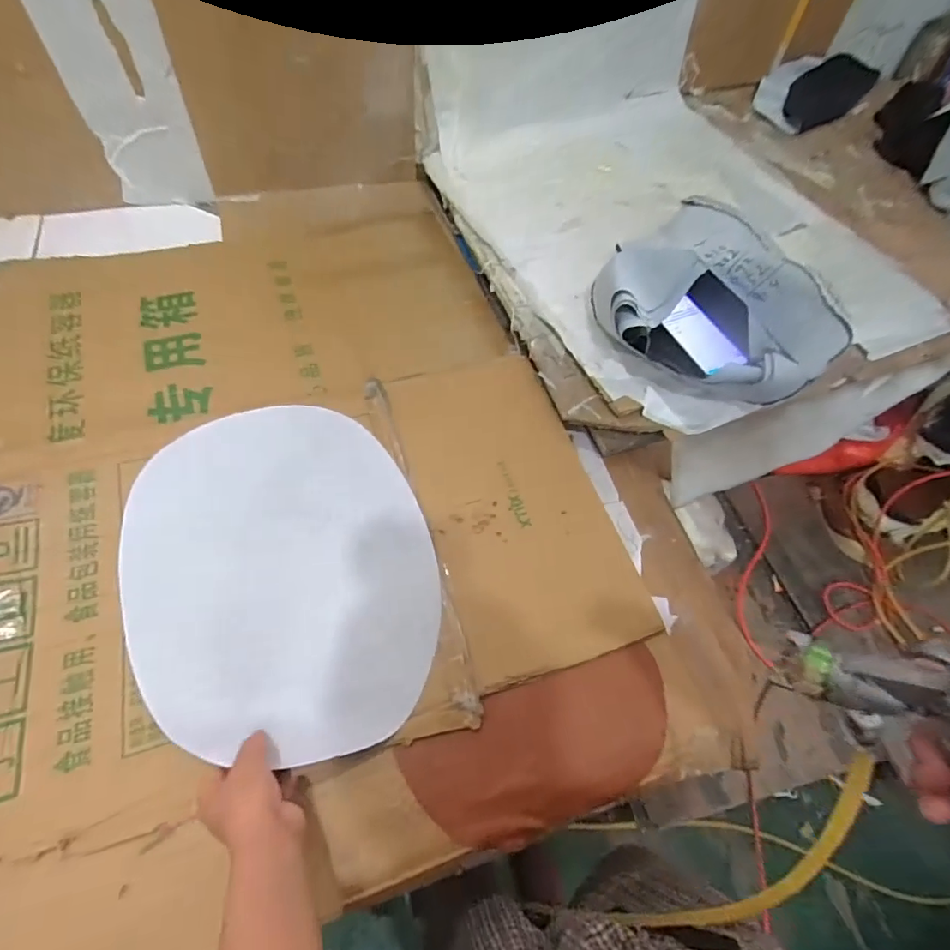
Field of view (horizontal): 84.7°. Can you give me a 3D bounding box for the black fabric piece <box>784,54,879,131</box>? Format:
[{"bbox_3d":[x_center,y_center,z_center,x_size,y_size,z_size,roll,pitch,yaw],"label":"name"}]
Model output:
[{"bbox_3d":[0.749,-0.814,1.110,0.130,0.064,0.235,35,62,17],"label":"black fabric piece"}]

